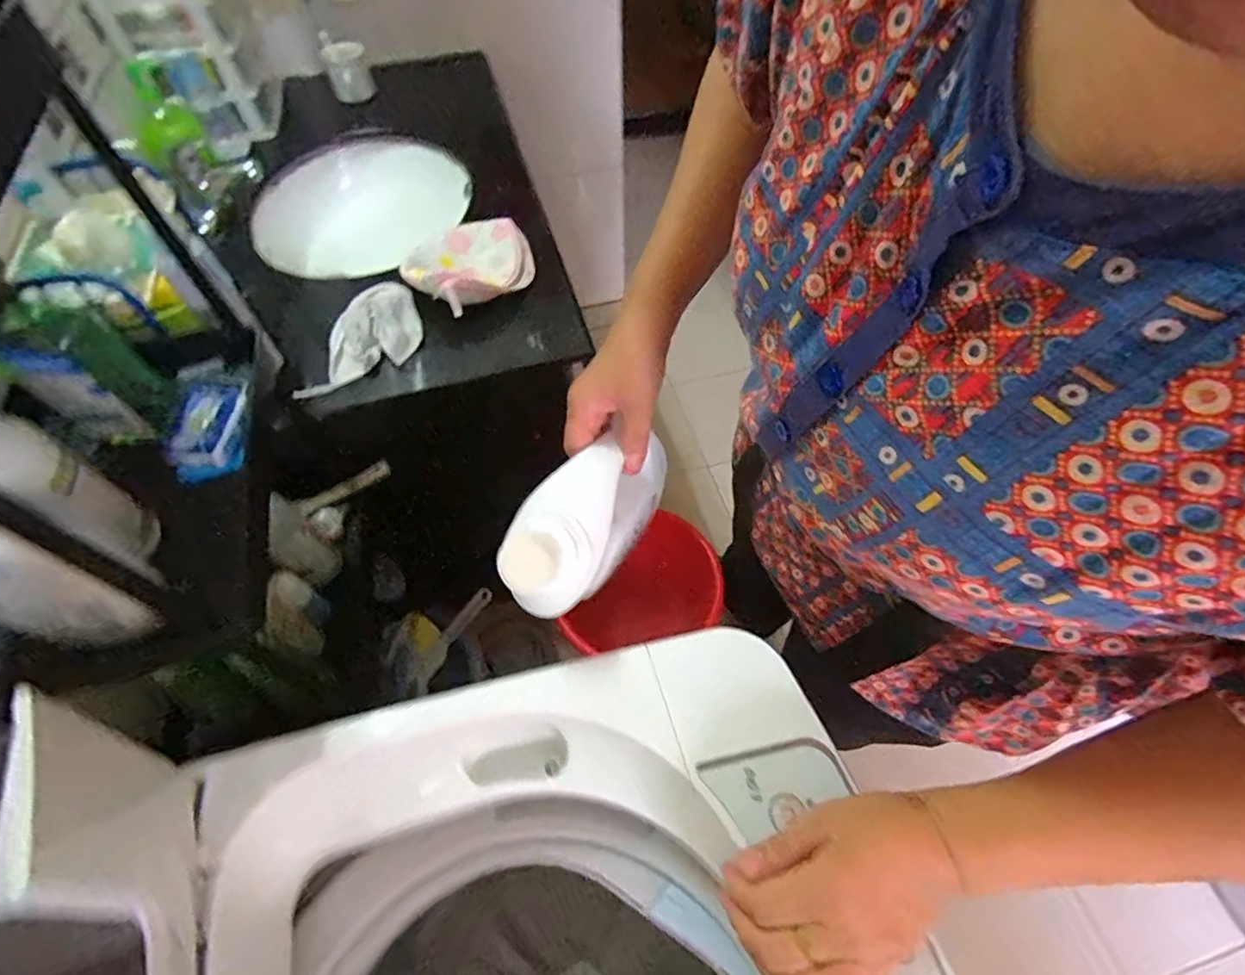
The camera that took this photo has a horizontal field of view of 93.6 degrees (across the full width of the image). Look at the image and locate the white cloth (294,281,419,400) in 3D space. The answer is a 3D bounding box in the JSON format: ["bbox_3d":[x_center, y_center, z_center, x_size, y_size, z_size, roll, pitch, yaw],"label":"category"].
[{"bbox_3d":[-0.353,-0.199,0.765,0.190,0.054,0.102,-32,61,-17],"label":"white cloth"}]

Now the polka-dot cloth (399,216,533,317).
[{"bbox_3d":[-0.225,-0.332,0.841,0.176,0.046,0.185,33,64,22],"label":"polka-dot cloth"}]

